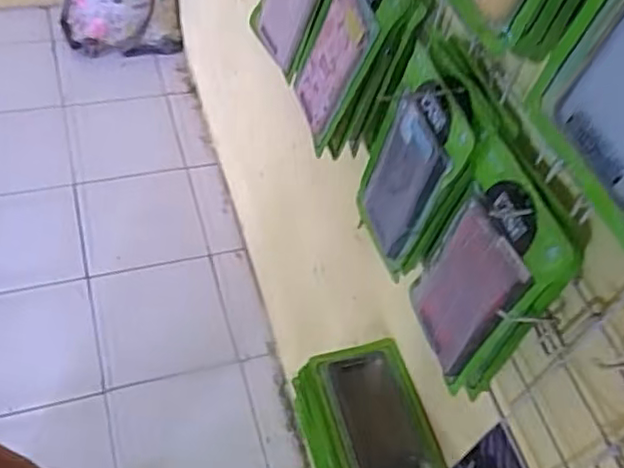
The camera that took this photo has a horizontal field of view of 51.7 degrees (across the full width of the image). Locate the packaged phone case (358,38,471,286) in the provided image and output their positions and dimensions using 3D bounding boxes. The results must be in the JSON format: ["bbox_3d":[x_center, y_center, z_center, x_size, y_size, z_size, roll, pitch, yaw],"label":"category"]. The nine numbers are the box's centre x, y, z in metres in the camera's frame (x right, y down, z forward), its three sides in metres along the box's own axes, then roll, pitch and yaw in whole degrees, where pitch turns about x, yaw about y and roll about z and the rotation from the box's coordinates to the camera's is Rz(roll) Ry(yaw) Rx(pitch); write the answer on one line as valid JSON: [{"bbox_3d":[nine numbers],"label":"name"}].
[{"bbox_3d":[0.084,-0.056,0.583,0.011,0.207,0.104,-15,60,-21],"label":"packaged phone case"}]

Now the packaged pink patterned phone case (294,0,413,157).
[{"bbox_3d":[0.027,-0.191,0.643,0.023,0.205,0.103,-12,63,-32],"label":"packaged pink patterned phone case"}]

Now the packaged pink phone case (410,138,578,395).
[{"bbox_3d":[0.130,0.035,0.509,0.019,0.200,0.107,-7,53,-19],"label":"packaged pink phone case"}]

